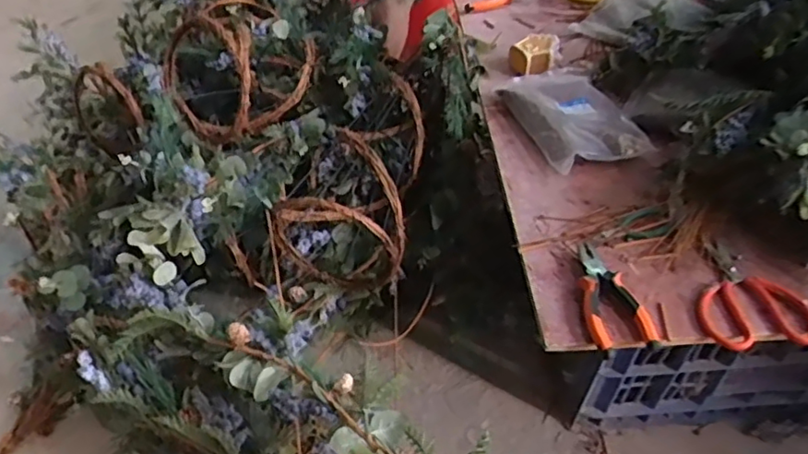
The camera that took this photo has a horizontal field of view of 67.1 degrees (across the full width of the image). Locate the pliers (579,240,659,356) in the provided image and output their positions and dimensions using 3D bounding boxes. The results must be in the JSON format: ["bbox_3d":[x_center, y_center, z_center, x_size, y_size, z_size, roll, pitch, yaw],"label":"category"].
[{"bbox_3d":[0.236,0.080,0.714,0.067,0.020,0.152,-9,47,-9],"label":"pliers"}]

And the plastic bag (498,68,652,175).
[{"bbox_3d":[0.248,-0.167,0.919,0.142,0.054,0.223,-16,49,-15],"label":"plastic bag"}]

